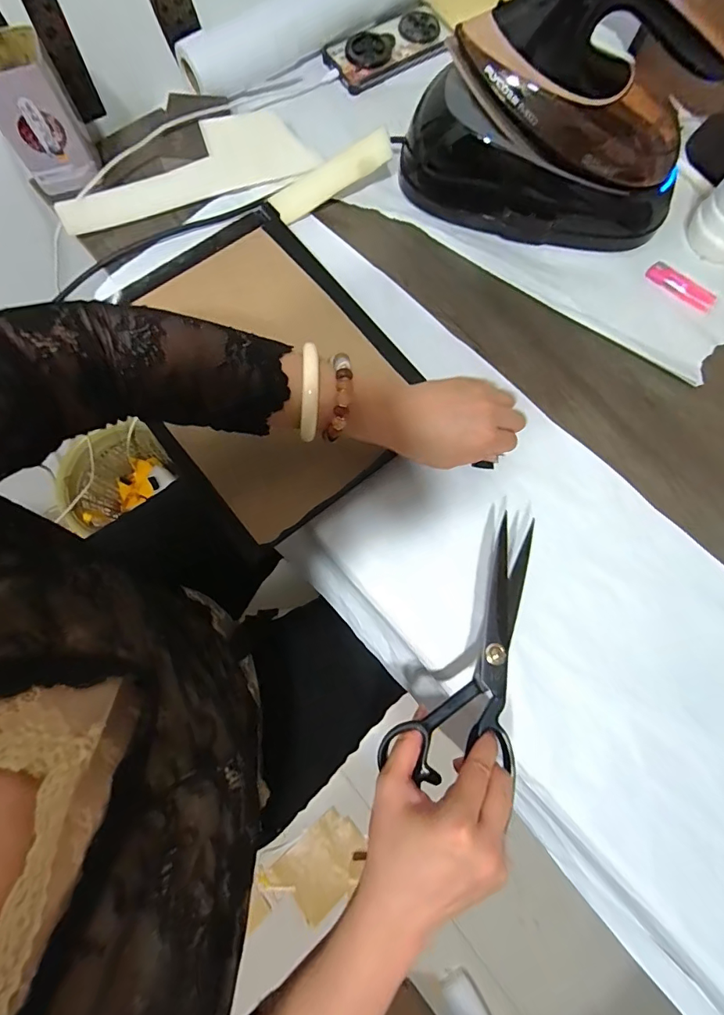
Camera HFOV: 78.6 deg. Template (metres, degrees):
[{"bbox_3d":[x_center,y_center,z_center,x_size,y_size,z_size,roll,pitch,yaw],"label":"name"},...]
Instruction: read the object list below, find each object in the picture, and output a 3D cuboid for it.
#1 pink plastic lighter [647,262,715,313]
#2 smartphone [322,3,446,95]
[{"bbox_3d":[0.358,-0.247,0.496,0.077,0.009,0.021,42,80,9],"label":"pink plastic lighter"},{"bbox_3d":[0.036,-0.594,0.571,0.157,0.018,0.077,-33,79,-9],"label":"smartphone"}]

